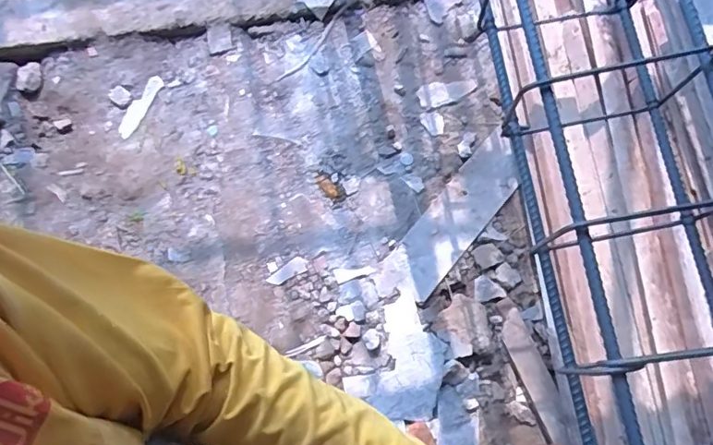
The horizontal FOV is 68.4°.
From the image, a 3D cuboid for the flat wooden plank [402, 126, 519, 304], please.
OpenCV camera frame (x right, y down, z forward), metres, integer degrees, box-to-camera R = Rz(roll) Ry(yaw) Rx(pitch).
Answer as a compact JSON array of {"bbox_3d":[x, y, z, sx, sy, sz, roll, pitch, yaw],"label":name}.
[{"bbox_3d":[0.316,-0.033,1.561,0.165,0.029,0.549,38,80,10],"label":"flat wooden plank"}]

